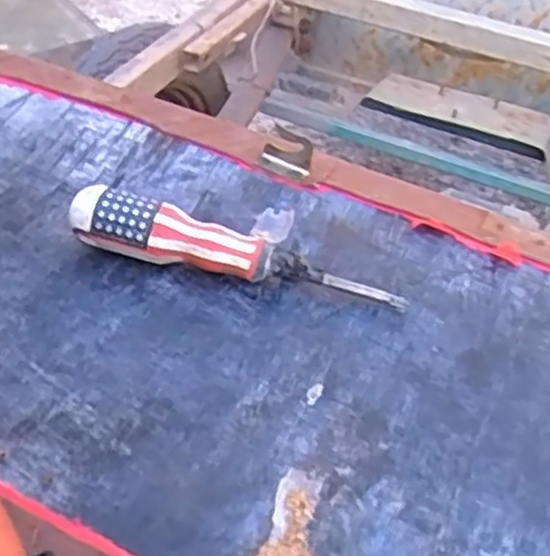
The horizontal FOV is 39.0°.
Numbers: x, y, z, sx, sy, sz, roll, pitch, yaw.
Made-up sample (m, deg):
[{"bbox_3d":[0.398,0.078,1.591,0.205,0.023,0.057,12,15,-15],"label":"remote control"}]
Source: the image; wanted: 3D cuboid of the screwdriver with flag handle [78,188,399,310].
[{"bbox_3d":[-0.022,-0.014,0.432,0.185,0.038,0.025,11,44,7],"label":"screwdriver with flag handle"}]

